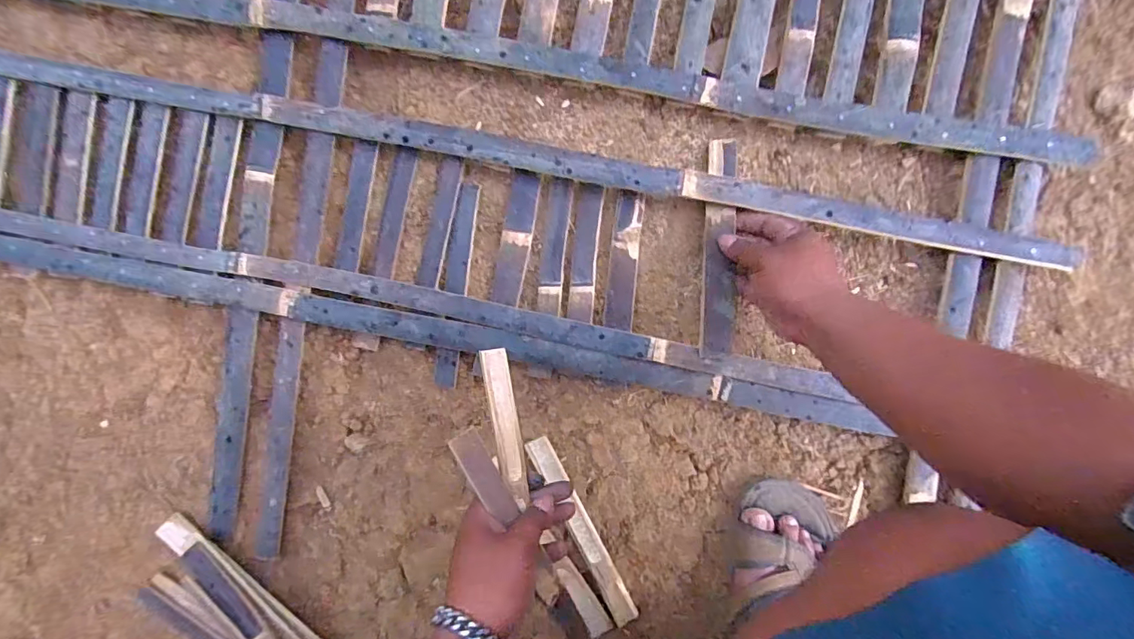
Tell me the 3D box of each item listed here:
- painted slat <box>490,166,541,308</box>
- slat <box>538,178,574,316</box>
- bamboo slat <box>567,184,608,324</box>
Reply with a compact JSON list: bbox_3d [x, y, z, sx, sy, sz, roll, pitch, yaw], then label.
[{"bbox_3d":[-0.053,-0.084,0.514,0.032,0.008,0.137,10,92,1],"label":"painted slat"},{"bbox_3d":[-0.013,-0.075,0.513,0.026,0.012,0.150,6,92,1],"label":"slat"},{"bbox_3d":[0.020,-0.068,0.504,0.029,0.007,0.152,5,92,1],"label":"bamboo slat"}]

